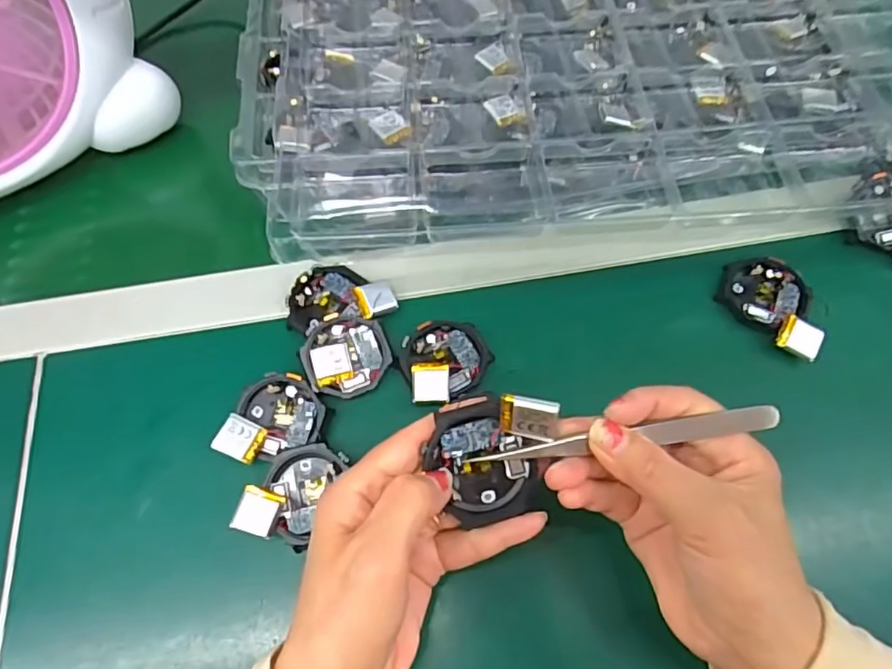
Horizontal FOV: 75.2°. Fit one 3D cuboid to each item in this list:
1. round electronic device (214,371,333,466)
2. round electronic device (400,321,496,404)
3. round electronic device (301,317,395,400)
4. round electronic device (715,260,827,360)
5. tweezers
[{"bbox_3d":[-0.099,0.046,0.330,0.059,0.014,0.044,-16,64,-7],"label":"round electronic device"},{"bbox_3d":[-0.002,0.014,0.347,0.055,0.012,0.050,0,63,1],"label":"round electronic device"},{"bbox_3d":[-0.059,0.012,0.344,0.048,0.014,0.045,0,63,1],"label":"round electronic device"},{"bbox_3d":[0.203,-0.021,0.354,0.049,0.012,0.068,-37,68,-16],"label":"round electronic device"},{"bbox_3d":[0.076,0.045,0.251,0.129,0.014,0.010,-8,67,2],"label":"tweezers"}]

